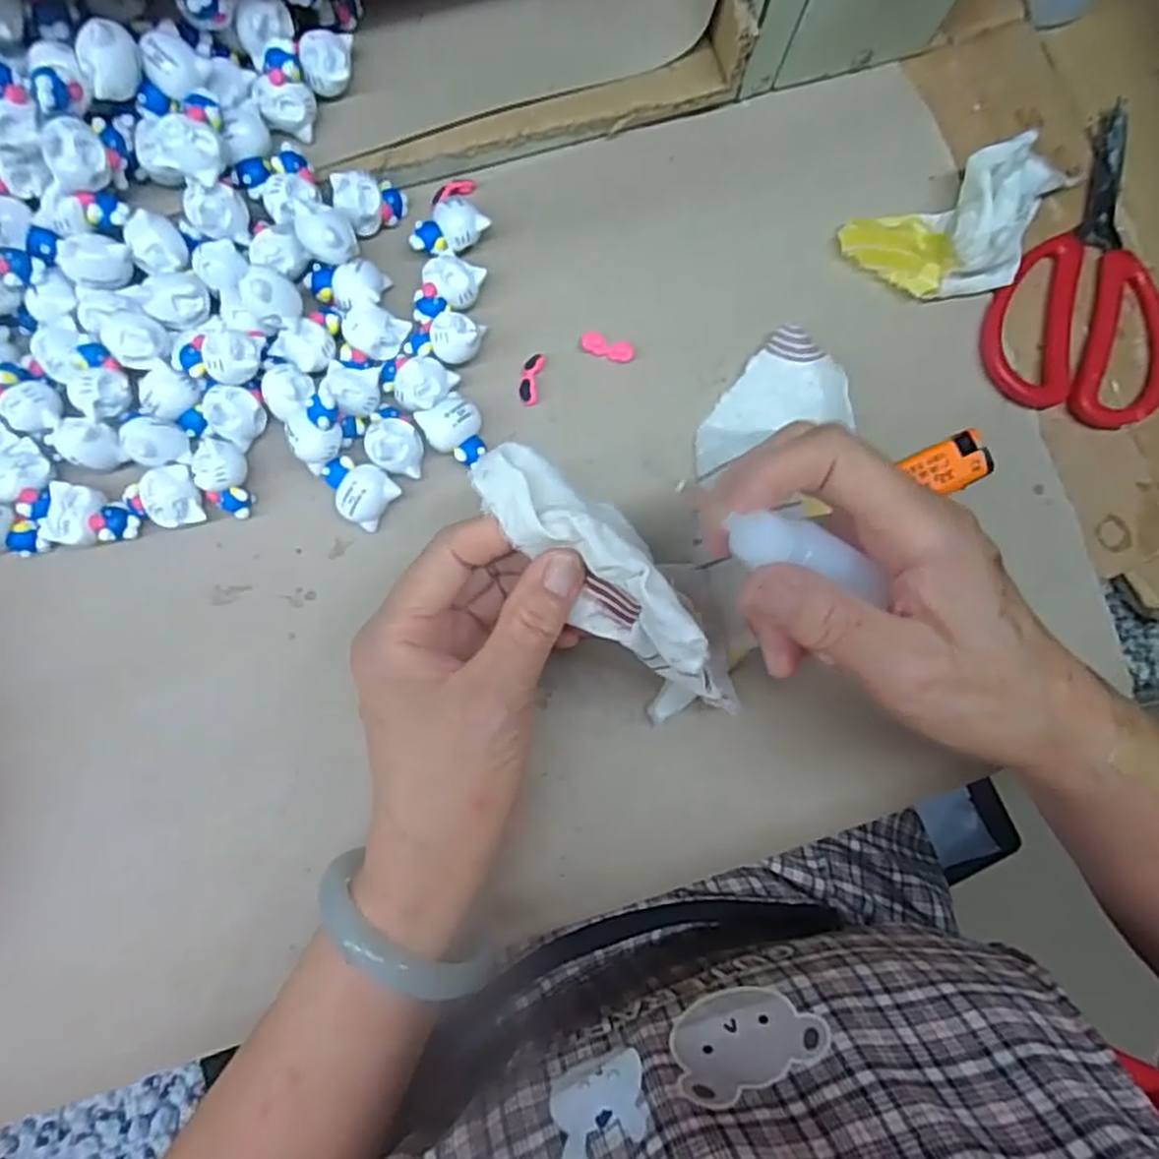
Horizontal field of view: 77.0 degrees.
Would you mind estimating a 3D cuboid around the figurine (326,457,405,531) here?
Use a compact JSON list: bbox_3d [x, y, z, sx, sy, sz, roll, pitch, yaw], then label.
[{"bbox_3d":[-0.095,-0.039,0.313,0.029,0.019,0.024,40,83,1],"label":"figurine"}]

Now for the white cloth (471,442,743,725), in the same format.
[{"bbox_3d":[0.010,0.002,0.238,0.028,0.031,0.112,-42,98,-7],"label":"white cloth"}]

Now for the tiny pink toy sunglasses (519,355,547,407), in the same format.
[{"bbox_3d":[-0.022,-0.092,0.332,0.009,0.006,0.024,12,83,-2],"label":"tiny pink toy sunglasses"}]

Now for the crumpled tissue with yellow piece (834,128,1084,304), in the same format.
[{"bbox_3d":[0.180,-0.160,0.328,0.109,0.040,0.054,-28,86,-6],"label":"crumpled tissue with yellow piece"}]

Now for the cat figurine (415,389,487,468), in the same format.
[{"bbox_3d":[-0.053,-0.064,0.318,0.025,0.020,0.029,-29,86,-6],"label":"cat figurine"}]

